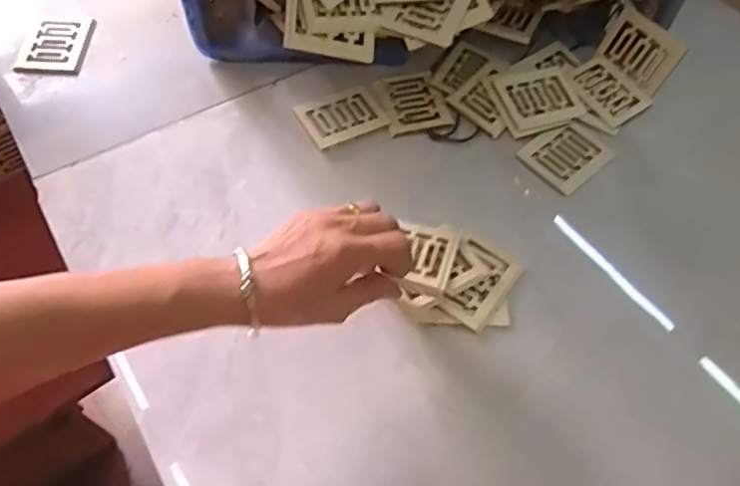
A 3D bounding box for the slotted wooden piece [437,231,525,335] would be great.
[{"bbox_3d":[0.090,0.032,0.502,0.059,0.010,0.079,38,64,3],"label":"slotted wooden piece"}]

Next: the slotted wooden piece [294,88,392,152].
[{"bbox_3d":[-0.029,-0.128,0.593,0.079,0.008,0.063,-24,63,-17],"label":"slotted wooden piece"}]

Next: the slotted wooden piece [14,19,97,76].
[{"bbox_3d":[-0.332,-0.211,0.622,0.063,0.010,0.075,5,58,-1],"label":"slotted wooden piece"}]

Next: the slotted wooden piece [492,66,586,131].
[{"bbox_3d":[0.175,-0.154,0.609,0.082,0.010,0.074,-17,61,-14],"label":"slotted wooden piece"}]

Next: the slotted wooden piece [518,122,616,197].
[{"bbox_3d":[0.199,-0.090,0.588,0.084,0.008,0.065,-37,67,-23],"label":"slotted wooden piece"}]

